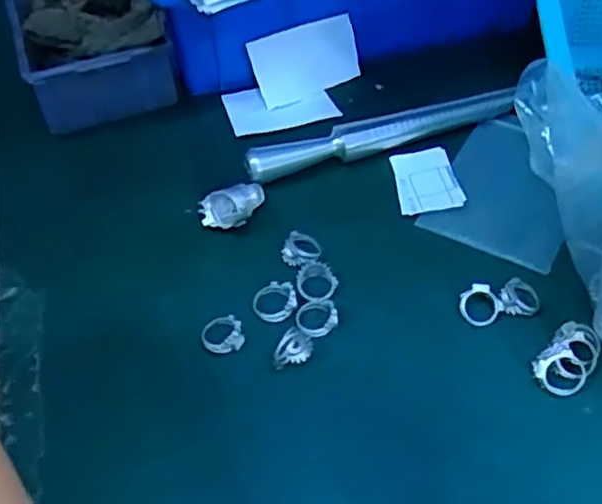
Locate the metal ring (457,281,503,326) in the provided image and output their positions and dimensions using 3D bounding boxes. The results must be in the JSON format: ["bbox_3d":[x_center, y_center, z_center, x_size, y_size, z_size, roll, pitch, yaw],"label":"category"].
[{"bbox_3d":[0.094,0.028,0.367,0.021,0.005,0.022,0,87,8],"label":"metal ring"}]

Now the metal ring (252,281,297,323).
[{"bbox_3d":[-0.014,0.027,0.372,0.024,0.004,0.022,-3,67,8],"label":"metal ring"}]

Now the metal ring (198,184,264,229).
[{"bbox_3d":[-0.039,-0.025,0.405,0.038,0.021,0.022,-14,52,-10],"label":"metal ring"}]

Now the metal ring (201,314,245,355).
[{"bbox_3d":[-0.041,0.042,0.360,0.021,0.008,0.019,-13,52,-9],"label":"metal ring"}]

